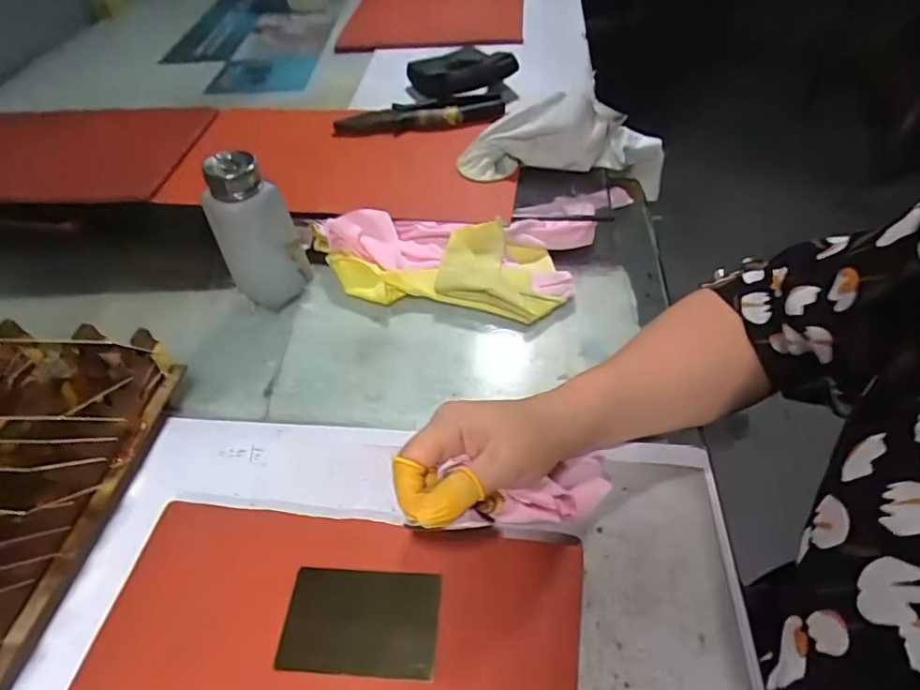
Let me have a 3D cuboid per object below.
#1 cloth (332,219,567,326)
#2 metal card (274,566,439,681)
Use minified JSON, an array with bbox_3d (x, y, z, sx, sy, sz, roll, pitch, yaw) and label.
[{"bbox_3d":[-0.015,-0.071,0.484,0.215,0.033,0.092,9,49,13],"label":"cloth"},{"bbox_3d":[-0.054,0.150,0.296,0.083,0.004,0.053,1,48,6],"label":"metal card"}]

